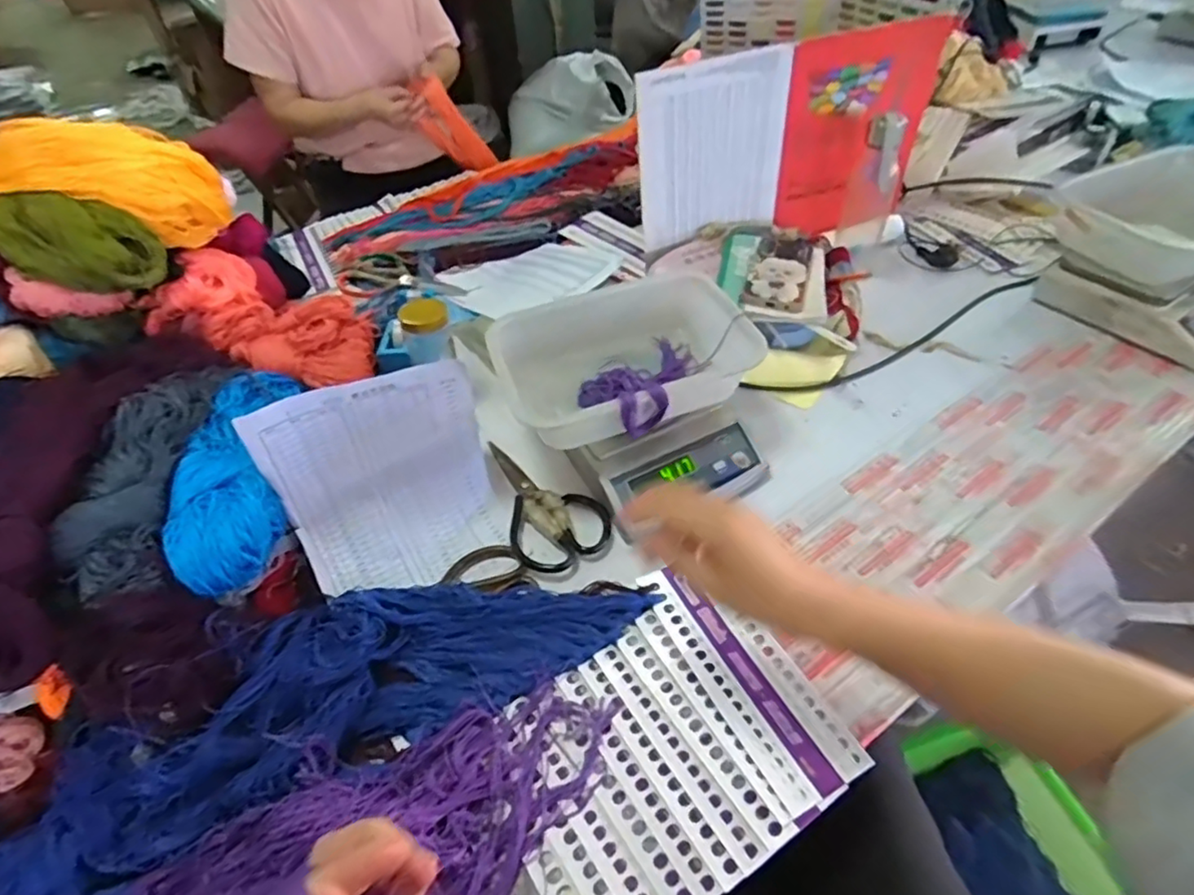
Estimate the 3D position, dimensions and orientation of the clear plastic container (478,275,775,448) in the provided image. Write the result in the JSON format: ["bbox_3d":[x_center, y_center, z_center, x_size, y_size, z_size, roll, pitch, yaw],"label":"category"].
[{"bbox_3d":[0.030,-0.100,0.720,0.272,0.097,0.211,-23,51,-14],"label":"clear plastic container"}]

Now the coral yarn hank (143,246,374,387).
[{"bbox_3d":[-0.421,-0.166,0.809,0.268,0.068,0.147,24,55,5],"label":"coral yarn hank"}]

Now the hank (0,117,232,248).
[{"bbox_3d":[-0.603,-0.303,0.733,0.269,0.132,0.134,-23,51,-14],"label":"hank"}]

